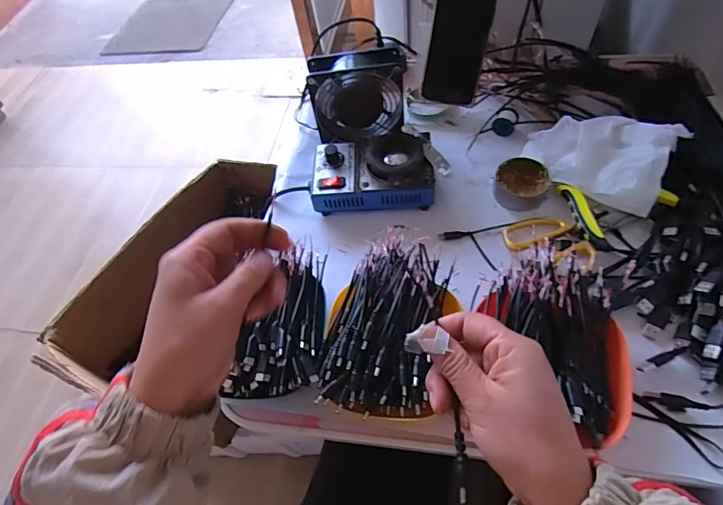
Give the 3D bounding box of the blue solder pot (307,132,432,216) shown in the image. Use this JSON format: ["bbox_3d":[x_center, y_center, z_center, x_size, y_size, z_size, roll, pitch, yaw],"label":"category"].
[{"bbox_3d":[0.013,-0.102,0.538,0.150,0.057,0.090,-4,58,5],"label":"blue solder pot"}]

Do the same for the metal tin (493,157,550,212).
[{"bbox_3d":[0.196,-0.083,0.524,0.061,0.026,0.065,-4,58,6],"label":"metal tin"}]

